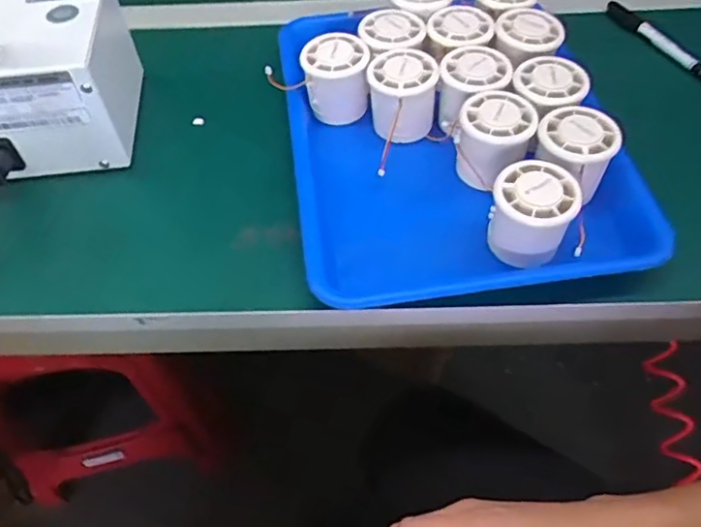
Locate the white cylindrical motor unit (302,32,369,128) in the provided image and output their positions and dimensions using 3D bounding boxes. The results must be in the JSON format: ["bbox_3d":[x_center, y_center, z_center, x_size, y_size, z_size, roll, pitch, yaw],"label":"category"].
[{"bbox_3d":[-0.012,-0.157,0.528,0.056,0.058,0.053,-1,53,2],"label":"white cylindrical motor unit"}]

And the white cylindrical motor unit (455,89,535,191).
[{"bbox_3d":[0.111,-0.095,0.473,0.053,0.049,0.058,8,54,8],"label":"white cylindrical motor unit"}]

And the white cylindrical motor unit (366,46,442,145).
[{"bbox_3d":[0.043,-0.139,0.513,0.052,0.060,0.055,-1,53,2],"label":"white cylindrical motor unit"}]

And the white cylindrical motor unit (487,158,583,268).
[{"bbox_3d":[0.127,-0.034,0.431,0.054,0.056,0.053,-1,53,2],"label":"white cylindrical motor unit"}]

